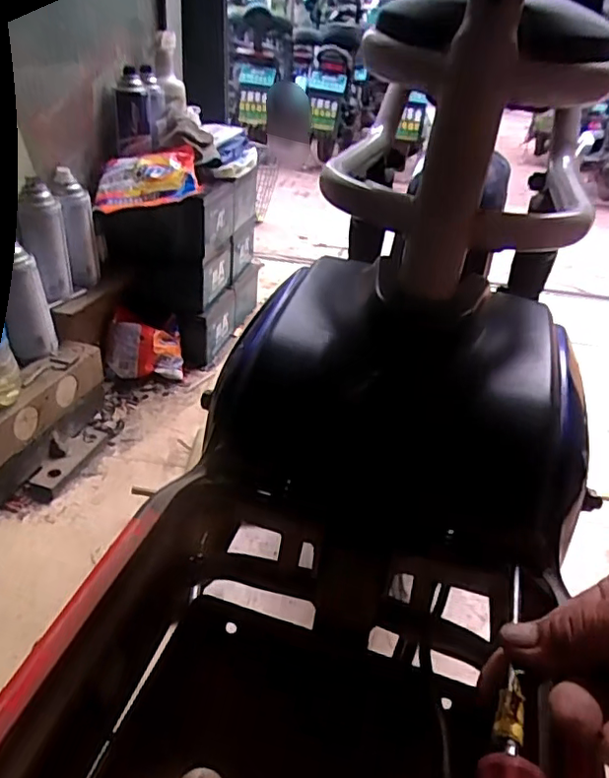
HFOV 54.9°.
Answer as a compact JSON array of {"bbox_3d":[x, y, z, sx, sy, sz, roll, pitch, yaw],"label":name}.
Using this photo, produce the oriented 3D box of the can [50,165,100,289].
[{"bbox_3d":[-0.336,-0.234,0.874,0.048,0.163,0.061,-11,36,-24],"label":"can"}]

